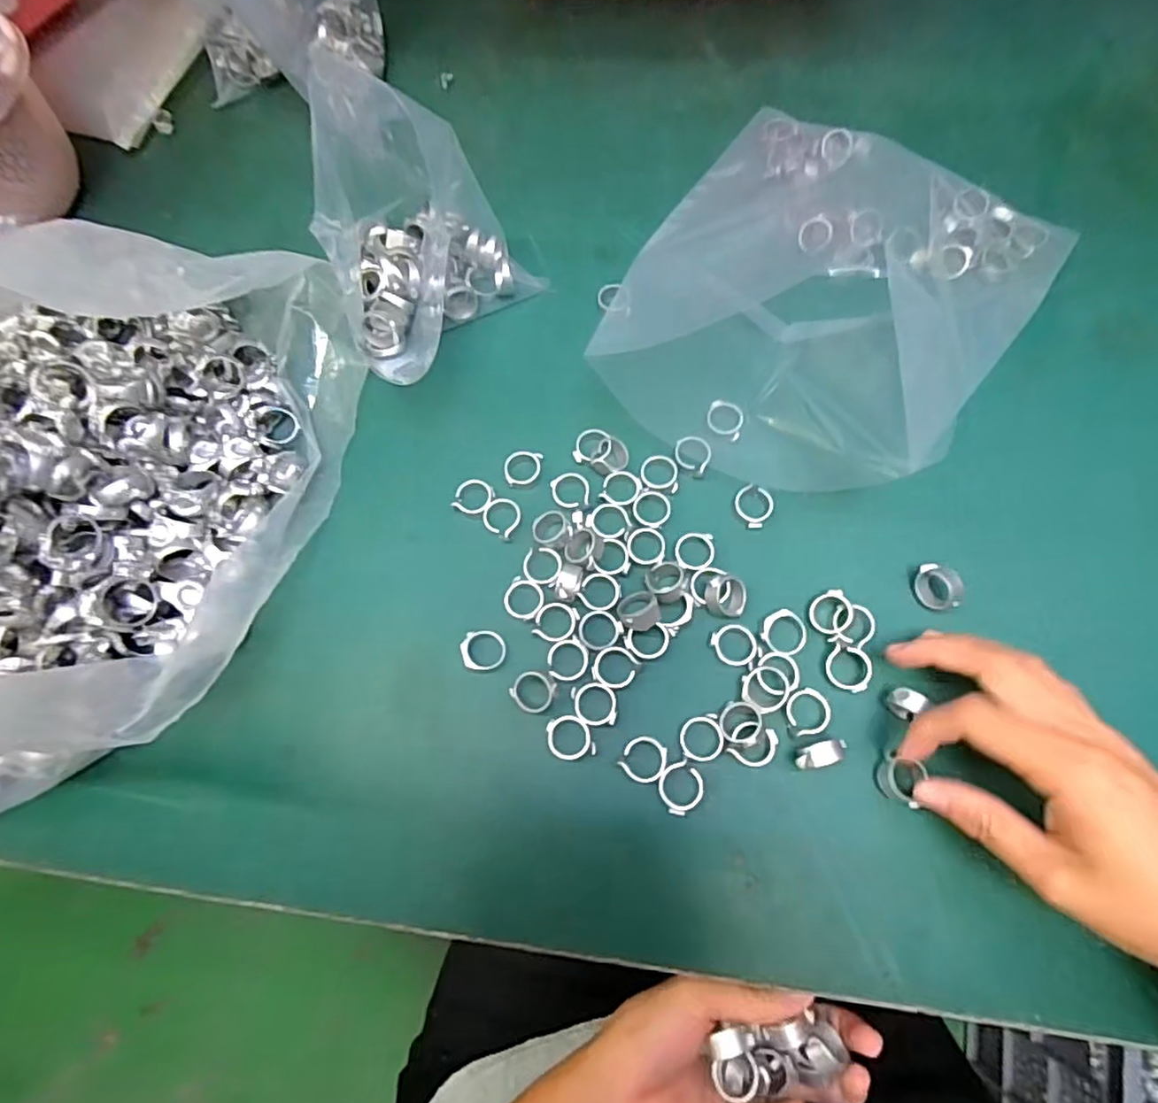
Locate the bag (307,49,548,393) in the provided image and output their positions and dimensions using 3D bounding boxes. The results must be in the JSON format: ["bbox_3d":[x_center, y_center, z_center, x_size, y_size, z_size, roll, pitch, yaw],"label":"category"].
[{"bbox_3d":[-0.110,-0.197,0.371,0.119,0.021,0.161,-41,106,-21],"label":"bag"}]

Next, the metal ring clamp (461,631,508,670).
[{"bbox_3d":[-0.049,0.050,0.326,0.022,0.006,0.021,-1,71,2],"label":"metal ring clamp"}]

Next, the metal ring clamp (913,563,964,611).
[{"bbox_3d":[0.183,0.019,0.322,0.014,0.023,0.023,-9,71,-1],"label":"metal ring clamp"}]

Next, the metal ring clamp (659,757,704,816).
[{"bbox_3d":[0.048,0.111,0.297,0.021,0.004,0.020,-1,71,2],"label":"metal ring clamp"}]

